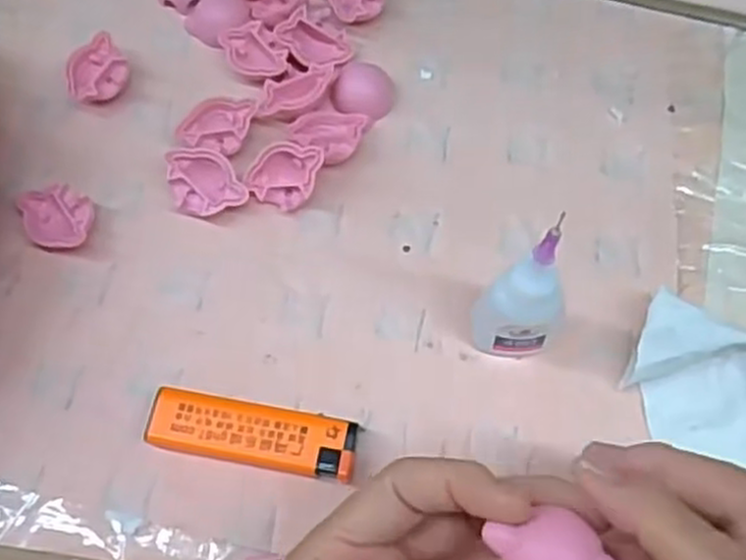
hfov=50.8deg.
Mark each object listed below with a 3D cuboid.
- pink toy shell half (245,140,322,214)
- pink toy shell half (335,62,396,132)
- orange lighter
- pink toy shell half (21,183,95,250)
[{"bbox_3d":[-0.039,-0.047,0.347,0.031,0.011,0.029,21,104,15],"label":"pink toy shell half"},{"bbox_3d":[-0.003,-0.089,0.369,0.027,0.009,0.030,38,73,16],"label":"pink toy shell half"},{"bbox_3d":[-0.047,0.060,0.306,0.079,0.014,0.023,9,68,5],"label":"orange lighter"},{"bbox_3d":[-0.139,-0.027,0.345,0.031,0.012,0.026,2,68,2],"label":"pink toy shell half"}]

